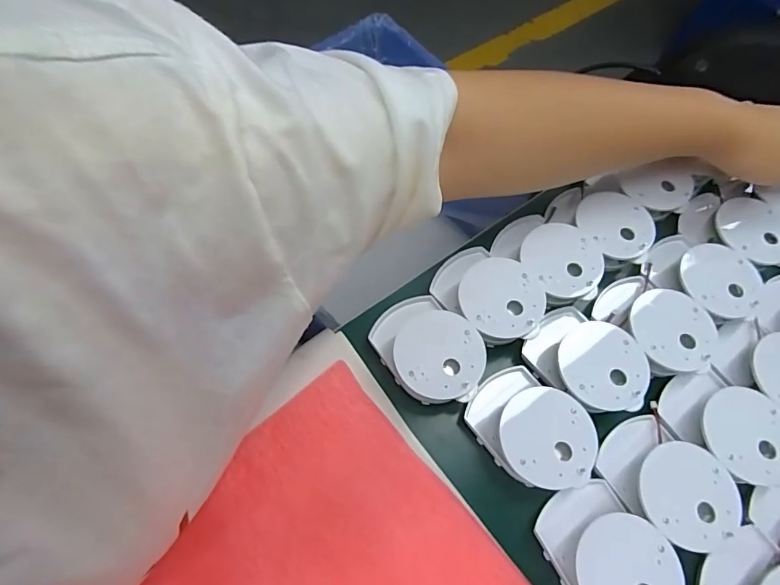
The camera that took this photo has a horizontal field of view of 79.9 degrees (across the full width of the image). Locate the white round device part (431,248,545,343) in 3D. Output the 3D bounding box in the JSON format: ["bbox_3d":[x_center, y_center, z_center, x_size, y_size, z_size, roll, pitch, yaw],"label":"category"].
[{"bbox_3d":[0.076,0.002,0.353,0.061,0.028,0.083,-37,74,-19],"label":"white round device part"}]

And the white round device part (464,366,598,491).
[{"bbox_3d":[0.096,0.091,0.315,0.082,0.026,0.061,43,69,13],"label":"white round device part"}]

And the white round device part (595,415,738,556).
[{"bbox_3d":[0.182,0.125,0.307,0.065,0.027,0.078,-39,75,-19],"label":"white round device part"}]

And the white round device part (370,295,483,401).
[{"bbox_3d":[0.029,0.041,0.335,0.062,0.028,0.084,-38,74,-19],"label":"white round device part"}]

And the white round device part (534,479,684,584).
[{"bbox_3d":[0.134,0.161,0.286,0.063,0.023,0.081,-31,72,-17],"label":"white round device part"}]

